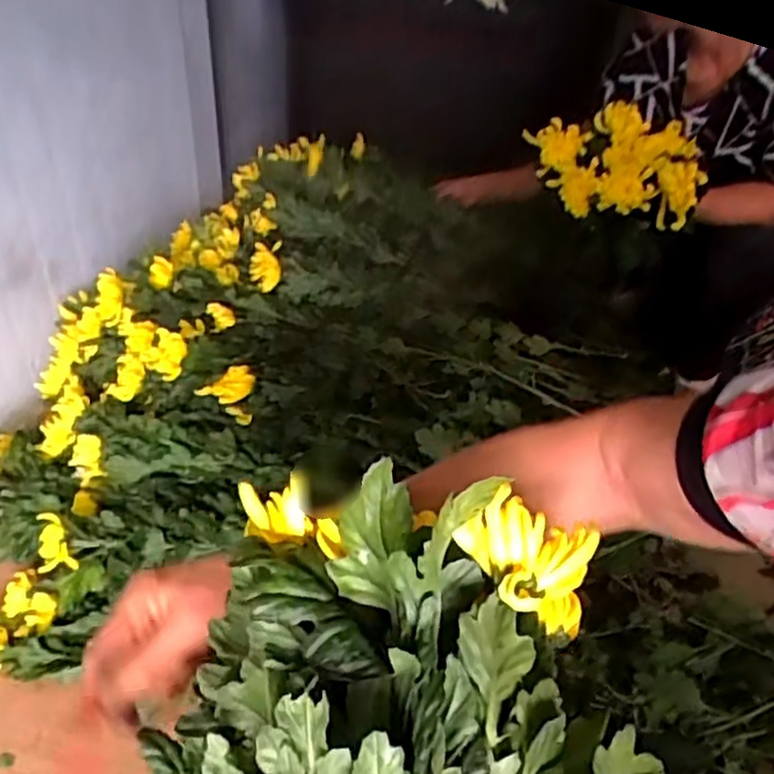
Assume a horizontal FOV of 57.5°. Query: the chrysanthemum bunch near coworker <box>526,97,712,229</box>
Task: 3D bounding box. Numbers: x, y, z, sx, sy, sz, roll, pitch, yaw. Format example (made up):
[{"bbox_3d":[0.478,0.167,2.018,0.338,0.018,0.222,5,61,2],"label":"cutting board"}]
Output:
[{"bbox_3d":[0.271,-0.268,0.844,0.190,0.095,0.127,8,37,8],"label":"chrysanthemum bunch near coworker"}]

